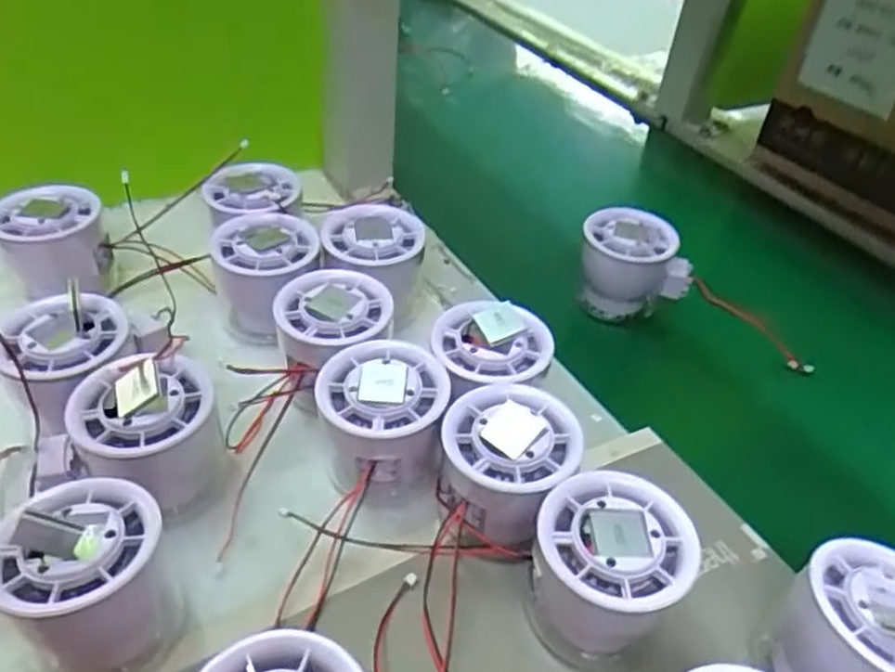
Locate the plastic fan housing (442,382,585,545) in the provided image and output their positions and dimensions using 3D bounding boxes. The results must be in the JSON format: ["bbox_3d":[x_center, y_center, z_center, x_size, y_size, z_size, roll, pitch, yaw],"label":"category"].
[{"bbox_3d":[0.026,0.060,0.319,0.055,0.060,0.054,4,40,-3],"label":"plastic fan housing"}]

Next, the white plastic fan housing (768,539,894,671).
[{"bbox_3d":[0.153,0.110,0.267,0.054,0.057,0.055,4,40,-3],"label":"white plastic fan housing"}]

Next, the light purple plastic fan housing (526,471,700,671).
[{"bbox_3d":[0.062,0.092,0.284,0.054,0.055,0.055,4,40,-3],"label":"light purple plastic fan housing"}]

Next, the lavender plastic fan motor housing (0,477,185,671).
[{"bbox_3d":[-0.131,0.087,0.268,0.058,0.064,0.060,-27,49,-31],"label":"lavender plastic fan motor housing"}]

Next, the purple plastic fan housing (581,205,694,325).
[{"bbox_3d":[0.119,-0.044,0.470,0.069,0.058,0.047,8,40,5],"label":"purple plastic fan housing"}]

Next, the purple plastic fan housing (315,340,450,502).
[{"bbox_3d":[-0.029,0.041,0.337,0.057,0.054,0.058,-8,42,-13],"label":"purple plastic fan housing"}]

